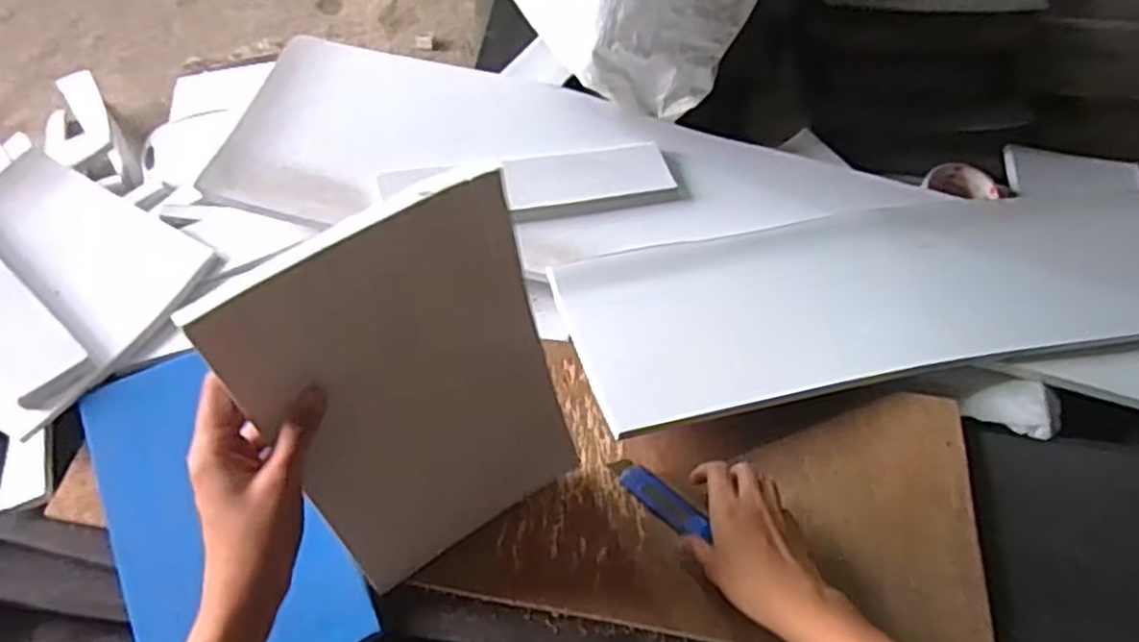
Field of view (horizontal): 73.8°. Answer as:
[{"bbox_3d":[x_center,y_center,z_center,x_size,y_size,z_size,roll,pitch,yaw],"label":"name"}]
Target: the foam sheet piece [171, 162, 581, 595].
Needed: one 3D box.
[{"bbox_3d":[-0.087,0.049,0.457,0.164,0.262,0.011,-30,44,-17],"label":"foam sheet piece"}]

